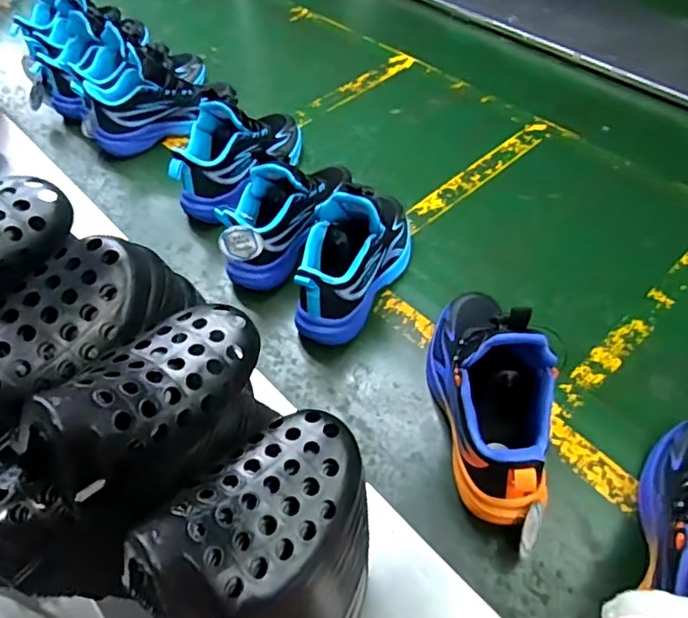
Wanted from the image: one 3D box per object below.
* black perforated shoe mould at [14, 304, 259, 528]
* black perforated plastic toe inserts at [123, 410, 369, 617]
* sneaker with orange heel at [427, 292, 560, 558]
[{"bbox_3d":[-0.109,0.051,0.332,0.063,0.100,0.143,23,58,20],"label":"black perforated shoe mould"},{"bbox_3d":[-0.039,0.167,0.362,0.089,0.213,0.162,27,60,23],"label":"black perforated plastic toe inserts"},{"bbox_3d":[0.137,0.072,0.524,0.086,0.160,0.258,-9,53,-2],"label":"sneaker with orange heel"}]

